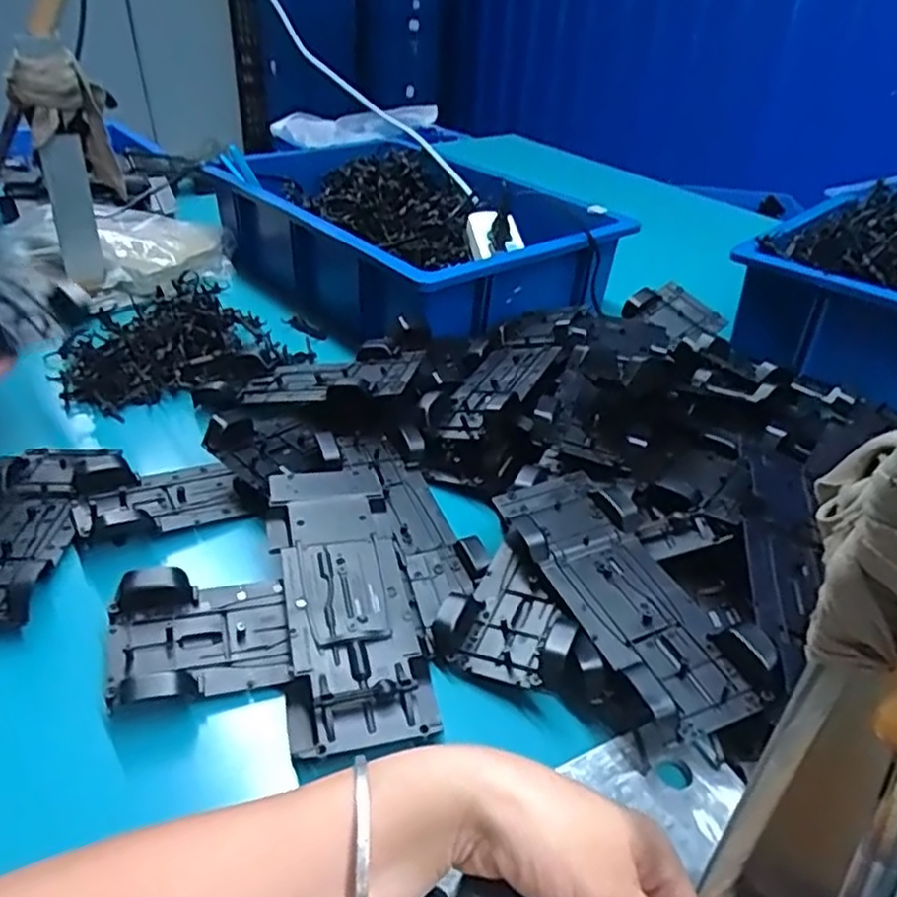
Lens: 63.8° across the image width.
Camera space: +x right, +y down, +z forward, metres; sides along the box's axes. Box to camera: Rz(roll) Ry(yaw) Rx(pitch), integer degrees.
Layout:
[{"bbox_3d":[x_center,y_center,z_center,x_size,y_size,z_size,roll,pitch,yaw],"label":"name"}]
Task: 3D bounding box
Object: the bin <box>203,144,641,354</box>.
[{"bbox_3d":[-0.046,-0.245,0.831,0.314,0.125,0.413,-23,43,-33],"label":"bin"}]

